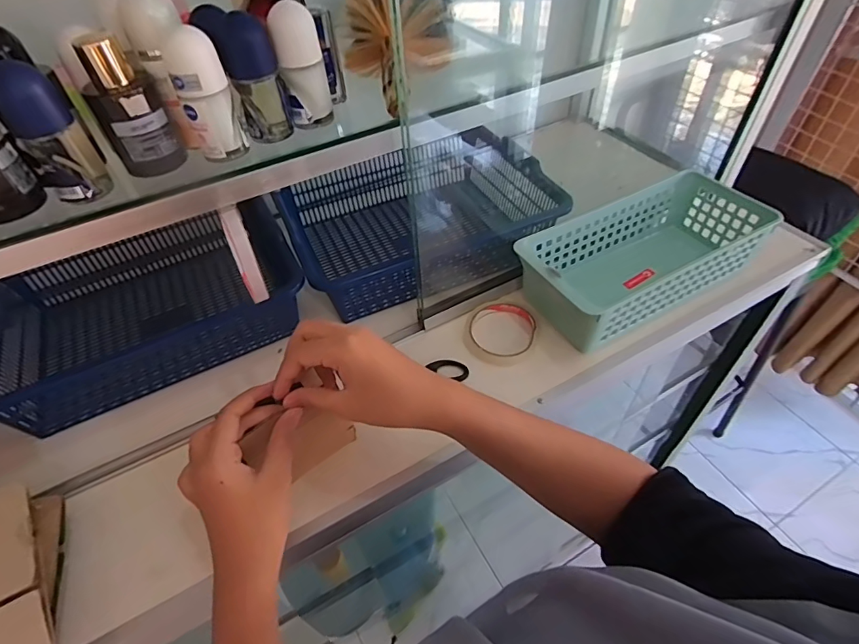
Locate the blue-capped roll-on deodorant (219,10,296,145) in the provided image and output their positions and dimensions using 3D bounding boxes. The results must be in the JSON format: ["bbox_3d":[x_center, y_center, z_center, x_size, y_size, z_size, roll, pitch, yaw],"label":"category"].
[{"bbox_3d":[-0.133,-0.187,0.365,0.034,0.093,0.029,-12,50,-8],"label":"blue-capped roll-on deodorant"}]

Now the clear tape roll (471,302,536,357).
[{"bbox_3d":[0.087,0.007,0.560,0.077,0.012,0.084,-1,49,1],"label":"clear tape roll"}]

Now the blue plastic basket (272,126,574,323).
[{"bbox_3d":[-0.013,-0.157,0.661,0.318,0.097,0.251,-19,51,-14],"label":"blue plastic basket"}]

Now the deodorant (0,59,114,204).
[{"bbox_3d":[-0.255,-0.125,0.314,0.037,0.084,0.034,-32,56,-23],"label":"deodorant"}]

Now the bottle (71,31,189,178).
[{"bbox_3d":[-0.213,-0.151,0.335,0.045,0.091,0.033,-28,54,-20],"label":"bottle"}]

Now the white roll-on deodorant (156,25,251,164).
[{"bbox_3d":[-0.164,-0.164,0.344,0.037,0.083,0.032,-19,51,-14],"label":"white roll-on deodorant"}]

